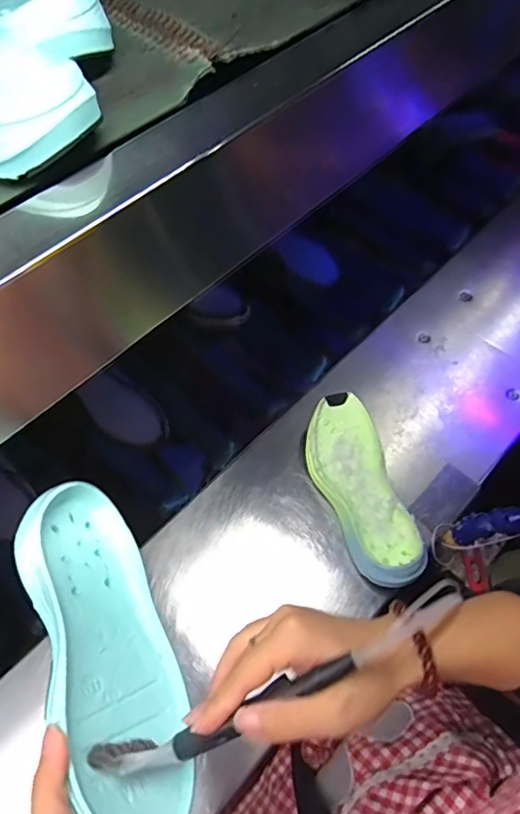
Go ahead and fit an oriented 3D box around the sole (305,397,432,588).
[{"bbox_3d":[0.116,0.092,0.604,0.088,0.052,0.223,-16,62,-8],"label":"sole"}]

